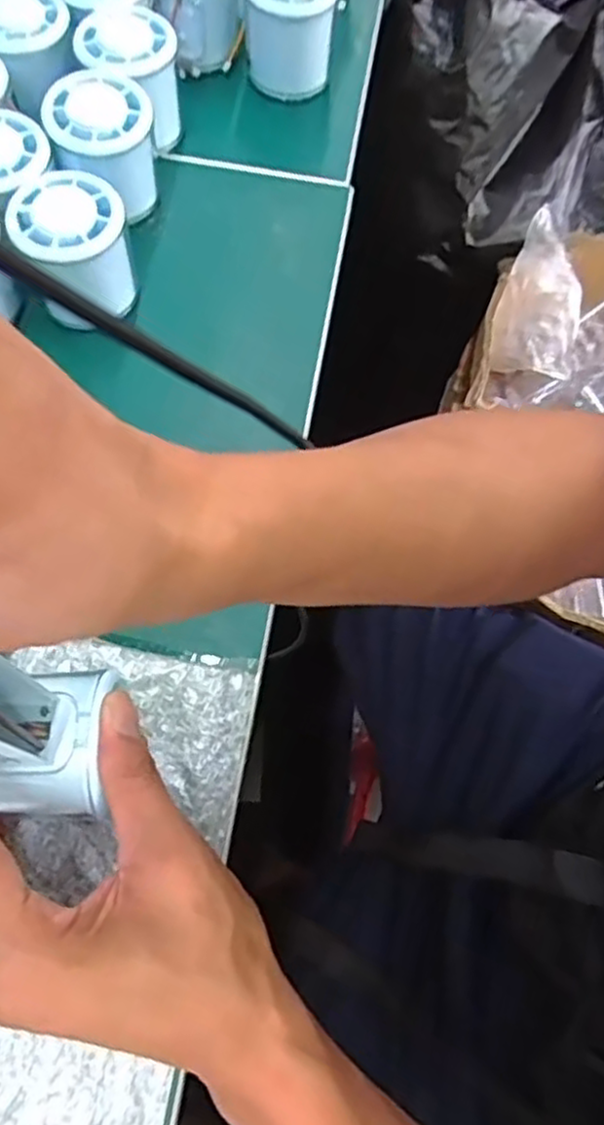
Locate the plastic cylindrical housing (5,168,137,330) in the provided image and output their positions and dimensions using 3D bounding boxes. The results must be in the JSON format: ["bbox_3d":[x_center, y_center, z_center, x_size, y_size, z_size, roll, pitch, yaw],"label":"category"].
[{"bbox_3d":[-0.120,-0.164,0.376,0.055,0.056,0.054,1,69,-2],"label":"plastic cylindrical housing"}]

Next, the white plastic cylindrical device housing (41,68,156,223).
[{"bbox_3d":[-0.113,-0.232,0.400,0.056,0.058,0.053,1,69,-2],"label":"white plastic cylindrical device housing"}]

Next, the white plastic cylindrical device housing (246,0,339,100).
[{"bbox_3d":[-0.007,-0.337,0.445,0.055,0.060,0.049,0,69,-3],"label":"white plastic cylindrical device housing"}]

